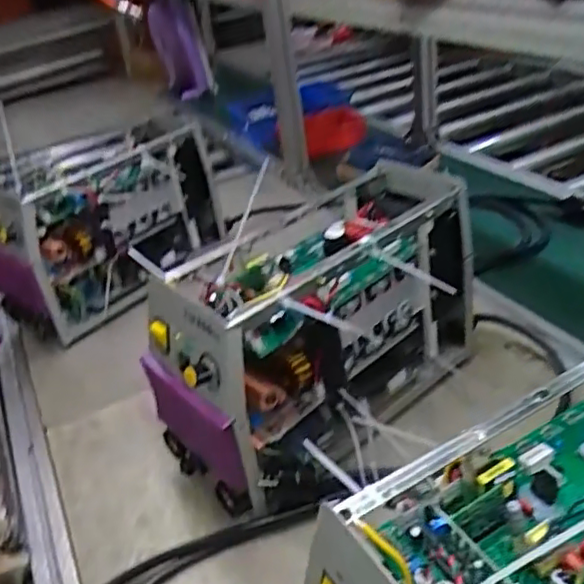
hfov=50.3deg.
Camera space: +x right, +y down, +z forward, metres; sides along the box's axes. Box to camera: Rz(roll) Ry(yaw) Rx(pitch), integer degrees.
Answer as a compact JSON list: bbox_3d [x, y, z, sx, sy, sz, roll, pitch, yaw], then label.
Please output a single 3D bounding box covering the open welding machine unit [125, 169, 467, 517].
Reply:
[{"bbox_3d":[0.047,0.039,0.705,0.404,0.239,0.158,-33,39,-32],"label":"open welding machine unit"}]

